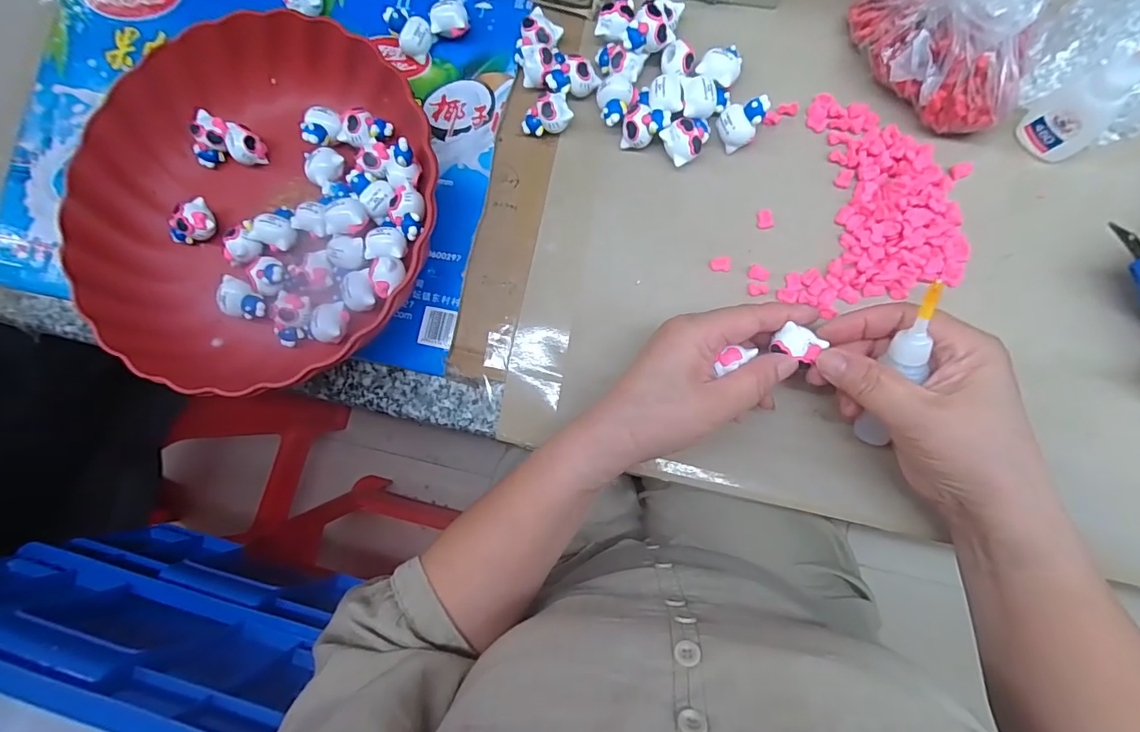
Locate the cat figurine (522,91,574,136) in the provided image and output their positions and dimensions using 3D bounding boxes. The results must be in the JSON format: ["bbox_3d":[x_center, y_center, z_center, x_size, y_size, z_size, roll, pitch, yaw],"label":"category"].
[{"bbox_3d":[-0.016,-0.168,0.339,0.034,0.019,0.022,-24,82,5],"label":"cat figurine"}]

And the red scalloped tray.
[{"bbox_3d":[-0.202,-0.106,0.335,0.237,0.057,0.242,-12,83,6],"label":"red scalloped tray"}]

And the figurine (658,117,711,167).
[{"bbox_3d":[0.078,-0.147,0.323,0.033,0.017,0.023,-27,82,4],"label":"figurine"}]

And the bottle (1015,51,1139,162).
[{"bbox_3d":[0.282,-0.143,0.264,0.021,0.079,0.034,-32,82,4],"label":"bottle"}]

